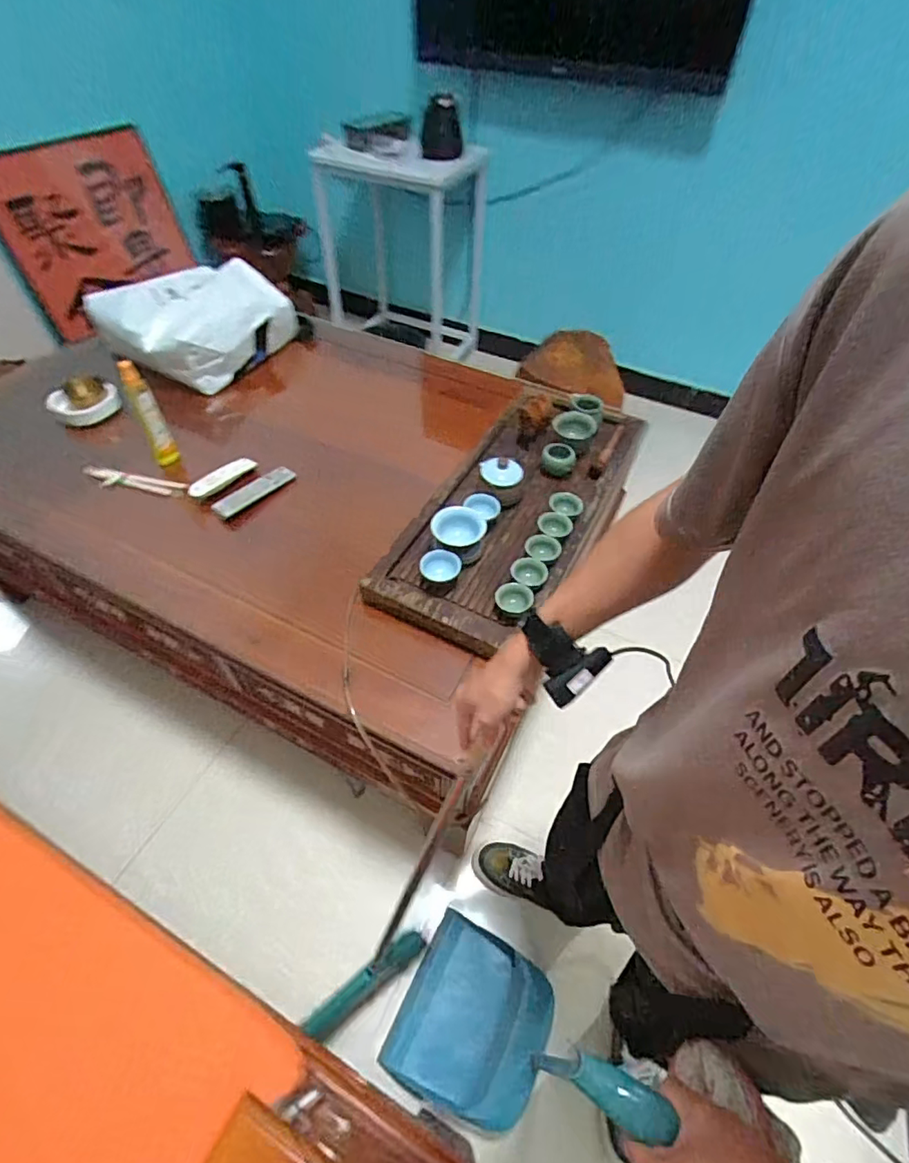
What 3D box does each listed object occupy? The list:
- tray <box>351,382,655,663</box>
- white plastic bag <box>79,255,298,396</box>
[{"bbox_3d":[0.132,-0.189,1.084,0.340,0.108,0.730,24,55,16],"label":"tray"},{"bbox_3d":[-0.663,-0.658,1.358,0.355,0.162,0.359,20,54,14],"label":"white plastic bag"}]

